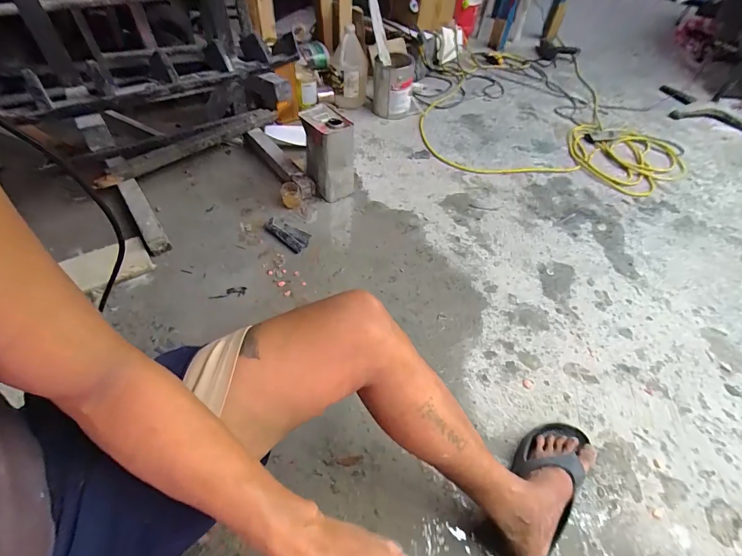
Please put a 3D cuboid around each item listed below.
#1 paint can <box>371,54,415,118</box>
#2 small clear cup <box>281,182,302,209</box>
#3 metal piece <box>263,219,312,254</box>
[{"bbox_3d":[0.091,-0.813,1.472,0.158,0.225,0.158,3,51,-2],"label":"paint can"},{"bbox_3d":[-0.247,-0.253,1.096,0.062,0.048,0.080,-9,53,-11],"label":"small clear cup"},{"bbox_3d":[-0.243,-0.131,1.013,0.157,0.028,0.063,36,58,22],"label":"metal piece"}]

